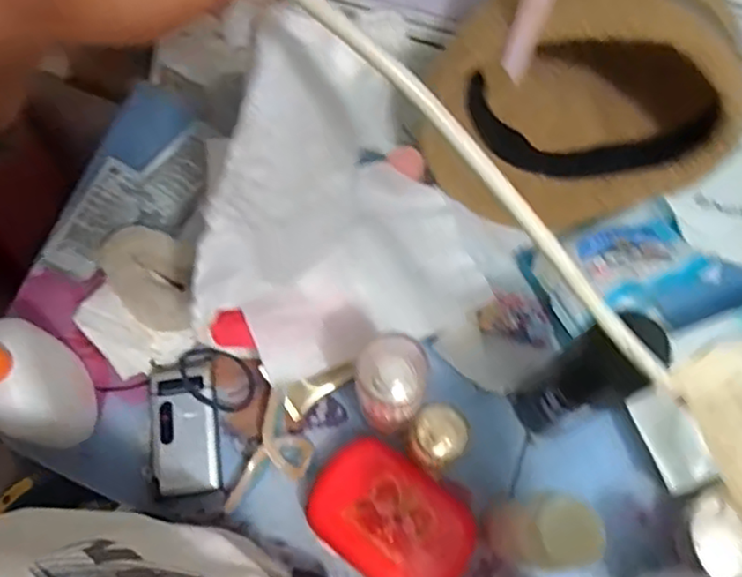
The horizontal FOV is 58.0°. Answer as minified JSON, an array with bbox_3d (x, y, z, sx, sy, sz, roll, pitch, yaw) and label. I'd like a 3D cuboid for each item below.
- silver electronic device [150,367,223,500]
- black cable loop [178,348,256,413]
[{"bbox_3d":[-0.150,0.115,0.541,0.050,0.021,0.100,-8,69,-4],"label":"silver electronic device"},{"bbox_3d":[-0.130,0.072,0.560,0.069,0.026,0.048,39,73,13],"label":"black cable loop"}]

